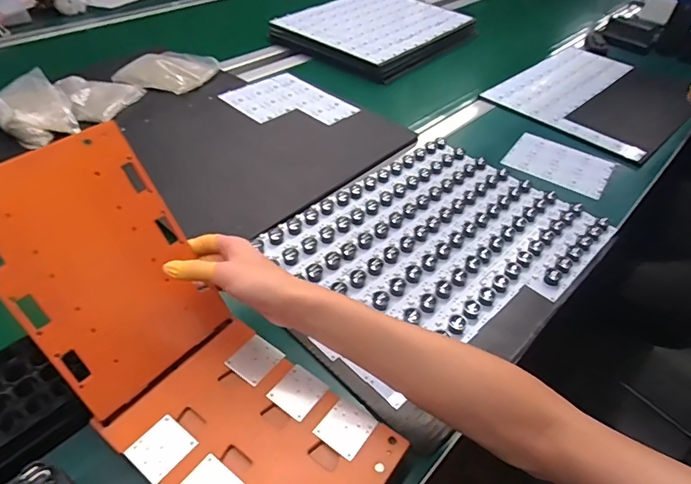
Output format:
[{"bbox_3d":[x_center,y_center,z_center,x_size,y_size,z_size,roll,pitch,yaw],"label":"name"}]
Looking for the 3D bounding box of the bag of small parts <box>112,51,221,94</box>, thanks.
[{"bbox_3d":[-0.390,-0.376,1.006,0.195,0.028,0.147,10,45,6],"label":"bag of small parts"}]

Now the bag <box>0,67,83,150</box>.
[{"bbox_3d":[-0.564,-0.238,0.834,0.126,0.044,0.176,-23,51,-25],"label":"bag"}]

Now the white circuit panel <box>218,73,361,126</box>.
[{"bbox_3d":[-0.116,-0.283,0.946,0.229,0.009,0.182,32,51,26],"label":"white circuit panel"}]

